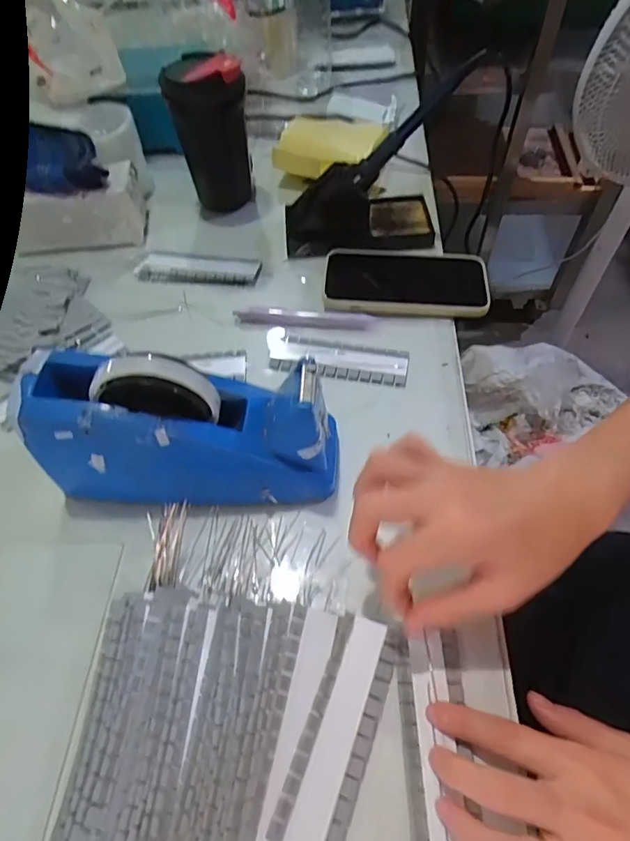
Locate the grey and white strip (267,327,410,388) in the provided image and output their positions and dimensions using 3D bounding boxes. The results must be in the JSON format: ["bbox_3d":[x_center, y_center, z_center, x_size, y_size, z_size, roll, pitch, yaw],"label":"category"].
[{"bbox_3d":[0.019,-0.058,0.454,0.129,0.005,0.042,11,57,10],"label":"grey and white strip"}]

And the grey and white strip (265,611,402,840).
[{"bbox_3d":[0.015,0.180,0.294,0.039,0.009,0.125,17,59,14],"label":"grey and white strip"}]

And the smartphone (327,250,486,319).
[{"bbox_3d":[0.091,-0.141,0.494,0.159,0.016,0.086,2,56,5],"label":"smartphone"}]

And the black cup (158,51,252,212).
[{"bbox_3d":[-0.104,-0.292,0.523,0.072,0.151,0.089,-11,56,-4],"label":"black cup"}]

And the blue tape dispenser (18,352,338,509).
[{"bbox_3d":[-0.089,0.004,0.353,0.202,0.119,0.068,0,56,3],"label":"blue tape dispenser"}]

